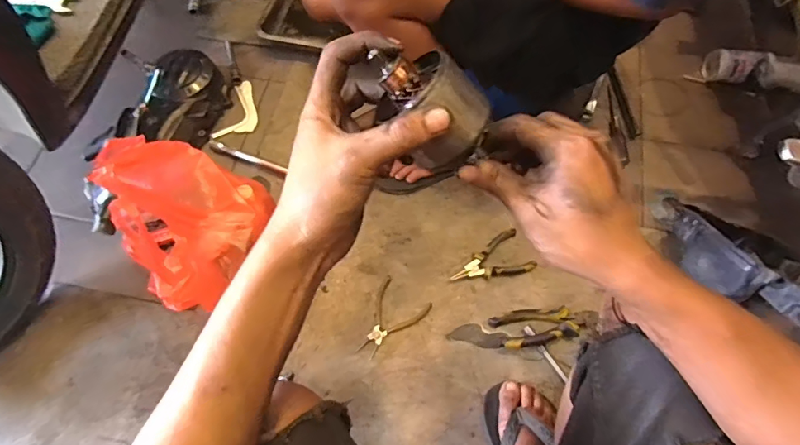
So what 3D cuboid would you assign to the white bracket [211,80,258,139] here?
[{"bbox_3d":[-0.327,-0.232,0.986,0.075,0.013,0.154,9,65,5],"label":"white bracket"}]

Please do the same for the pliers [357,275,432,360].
[{"bbox_3d":[-0.019,0.169,0.810,0.094,0.007,0.133,30,68,14],"label":"pliers"}]

